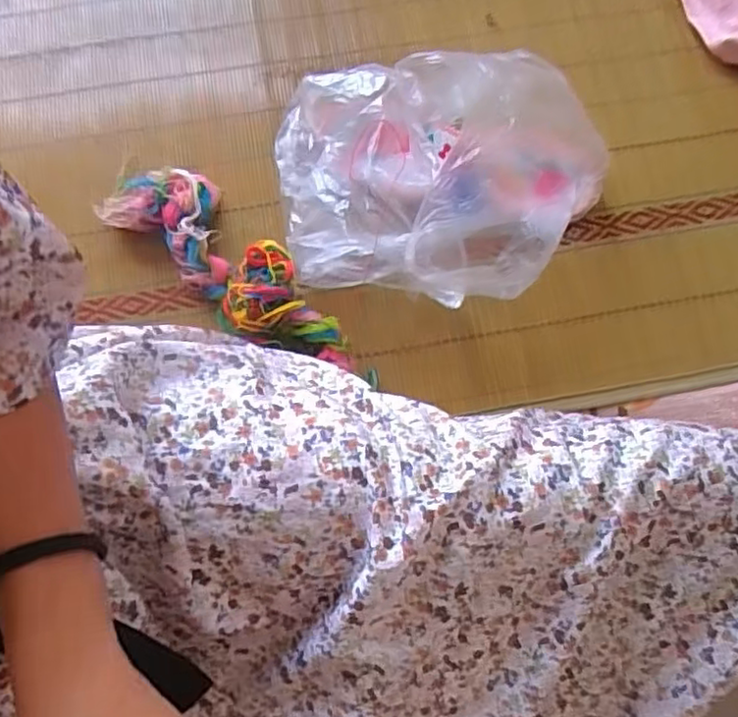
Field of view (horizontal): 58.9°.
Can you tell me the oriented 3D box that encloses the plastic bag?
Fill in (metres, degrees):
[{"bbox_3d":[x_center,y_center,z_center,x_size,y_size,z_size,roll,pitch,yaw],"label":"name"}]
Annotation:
[{"bbox_3d":[0.055,-0.145,0.520,0.262,0.120,0.189,-3,75,1],"label":"plastic bag"}]

